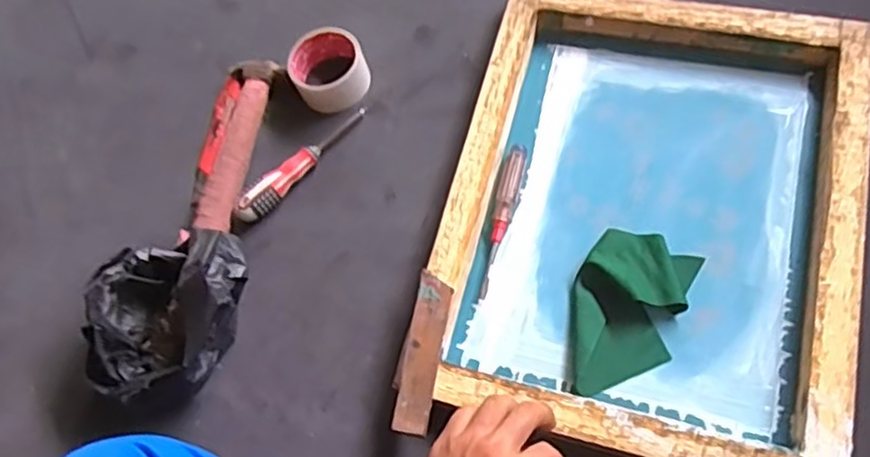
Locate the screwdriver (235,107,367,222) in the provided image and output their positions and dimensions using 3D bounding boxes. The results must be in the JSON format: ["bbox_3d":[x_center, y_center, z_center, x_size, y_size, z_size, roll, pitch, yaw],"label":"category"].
[{"bbox_3d":[-0.148,-0.076,0.769,0.029,0.024,0.183,37,76,22],"label":"screwdriver"}]

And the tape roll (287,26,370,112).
[{"bbox_3d":[-0.122,-0.183,0.806,0.089,0.044,0.095,-4,65,8],"label":"tape roll"}]

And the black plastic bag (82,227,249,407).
[{"bbox_3d":[-0.255,0.089,0.660,0.151,0.104,0.148,-5,68,7],"label":"black plastic bag"}]

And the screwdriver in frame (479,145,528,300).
[{"bbox_3d":[0.070,-0.011,0.714,0.021,0.017,0.169,11,68,14],"label":"screwdriver in frame"}]

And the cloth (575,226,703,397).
[{"bbox_3d":[0.177,0.080,0.641,0.097,0.028,0.159,19,70,17],"label":"cloth"}]

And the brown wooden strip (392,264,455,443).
[{"bbox_3d":[-0.012,0.112,0.632,0.036,0.007,0.145,7,67,12],"label":"brown wooden strip"}]

